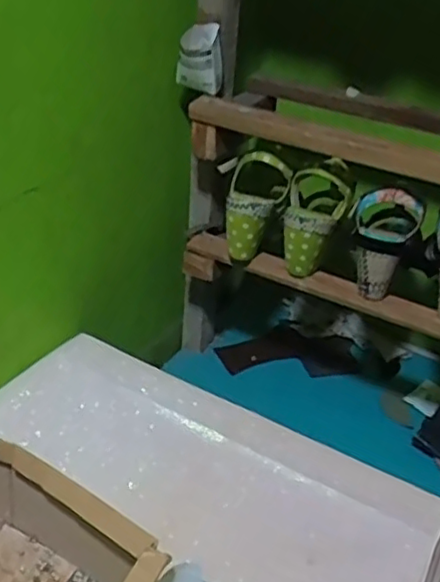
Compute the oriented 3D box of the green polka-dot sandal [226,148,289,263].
[{"bbox_3d":[0.049,-0.116,0.885,0.077,0.130,0.089,9,33,5],"label":"green polka-dot sandal"}]

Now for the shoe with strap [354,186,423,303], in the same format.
[{"bbox_3d":[0.200,-0.062,0.822,0.084,0.130,0.086,15,33,13],"label":"shoe with strap"}]

